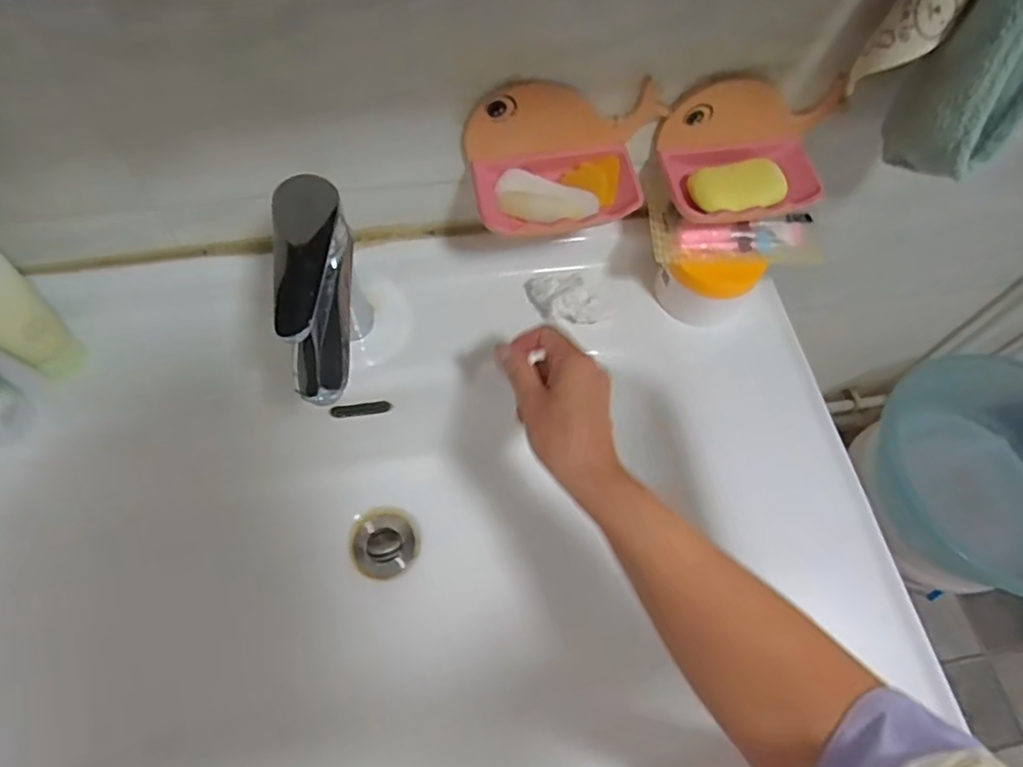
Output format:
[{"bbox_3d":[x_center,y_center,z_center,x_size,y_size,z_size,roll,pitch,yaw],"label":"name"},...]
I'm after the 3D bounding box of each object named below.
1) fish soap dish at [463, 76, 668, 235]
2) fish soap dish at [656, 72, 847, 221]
[{"bbox_3d":[0.044,-0.169,0.460,0.149,0.068,0.086,-6,64,-6],"label":"fish soap dish"},{"bbox_3d":[0.189,-0.185,0.482,0.139,0.070,0.092,-1,63,-4],"label":"fish soap dish"}]

